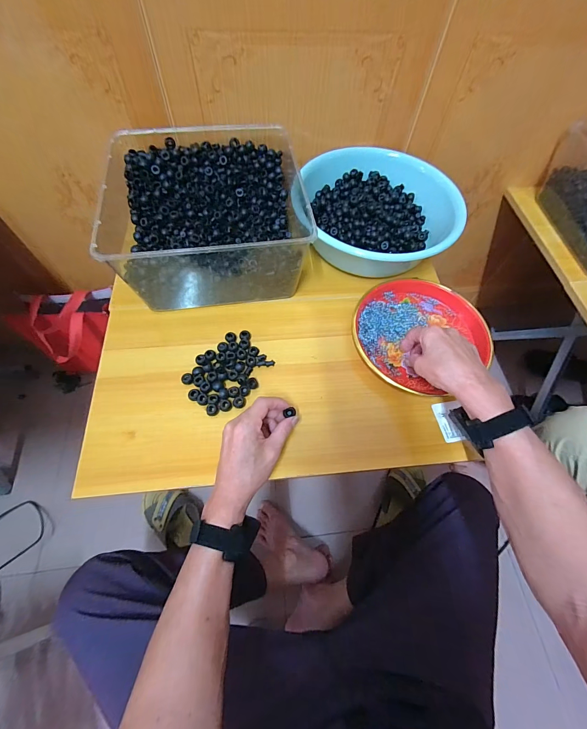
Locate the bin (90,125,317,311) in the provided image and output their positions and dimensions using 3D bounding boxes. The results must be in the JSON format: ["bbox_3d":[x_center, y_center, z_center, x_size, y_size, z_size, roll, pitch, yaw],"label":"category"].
[{"bbox_3d":[-0.148,-0.256,0.551,0.321,0.138,0.292,-10,63,-8],"label":"bin"}]

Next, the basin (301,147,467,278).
[{"bbox_3d":[0.162,-0.293,0.601,0.252,0.101,0.240,1,62,-2],"label":"basin"}]

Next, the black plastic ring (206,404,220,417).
[{"bbox_3d":[-0.118,0.066,0.460,0.017,0.008,0.017,1,62,-2],"label":"black plastic ring"}]

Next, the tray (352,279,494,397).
[{"bbox_3d":[0.198,-0.051,0.511,0.208,0.035,0.201,1,62,-2],"label":"tray"}]

